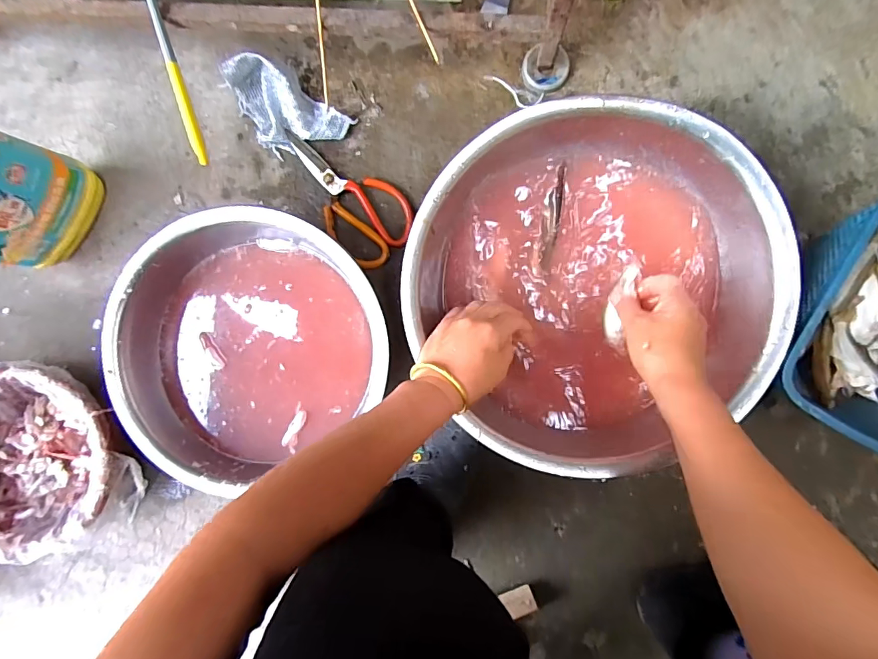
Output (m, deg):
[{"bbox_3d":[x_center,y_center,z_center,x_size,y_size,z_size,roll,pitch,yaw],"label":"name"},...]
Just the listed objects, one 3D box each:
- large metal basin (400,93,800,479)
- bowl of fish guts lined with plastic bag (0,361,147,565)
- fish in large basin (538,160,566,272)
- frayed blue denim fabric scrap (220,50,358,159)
[{"bbox_3d":[0.161,-0.056,0.491,0.354,0.113,0.348,0,93,5],"label":"large metal basin"},{"bbox_3d":[-0.501,0.157,0.549,0.216,0.089,0.225,0,93,5],"label":"bowl of fish guts lined with plastic bag"},{"bbox_3d":[0.133,-0.130,0.511,0.019,0.019,0.119,9,94,5],"label":"fish in large basin"},{"bbox_3d":[-0.199,-0.271,0.547,0.155,0.035,0.084,33,95,2],"label":"frayed blue denim fabric scrap"}]

